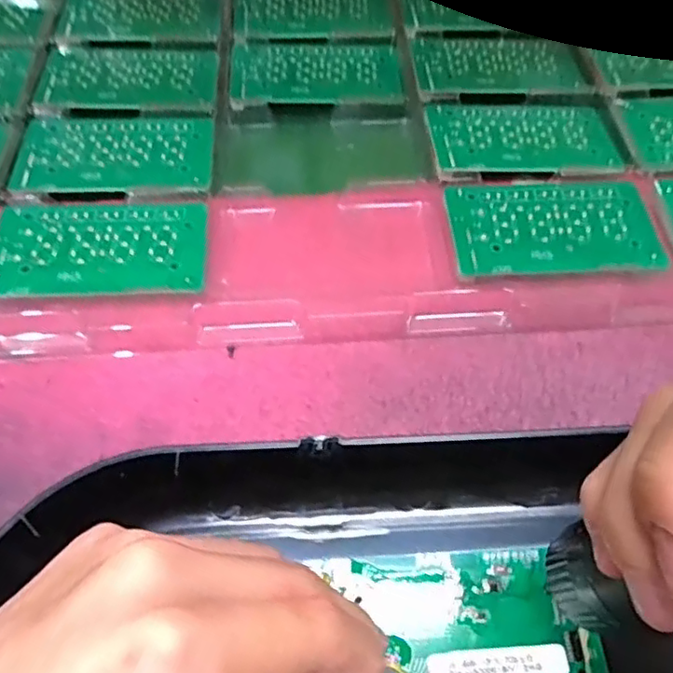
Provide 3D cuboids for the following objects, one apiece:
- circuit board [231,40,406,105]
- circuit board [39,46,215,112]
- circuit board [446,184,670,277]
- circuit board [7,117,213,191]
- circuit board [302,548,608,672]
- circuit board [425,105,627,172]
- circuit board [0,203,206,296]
[{"bbox_3d":[-0.013,-0.172,0.394,0.106,0.004,0.060,-3,60,-2],"label":"circuit board"},{"bbox_3d":[-0.128,-0.163,0.387,0.102,0.004,0.059,-1,60,-1],"label":"circuit board"},{"bbox_3d":[0.113,-0.056,0.321,0.104,0.006,0.060,-1,60,-1],"label":"circuit board"},{"bbox_3d":[-0.124,-0.103,0.346,0.104,0.005,0.058,-3,60,-2],"label":"circuit board"},{"bbox_3d":[0.044,0.108,0.221,0.099,0.006,0.059,-2,60,-2],"label":"circuit board"},{"bbox_3d":[0.108,-0.116,0.356,0.104,0.004,0.057,-1,55,-4],"label":"circuit board"},{"bbox_3d":[-0.120,-0.046,0.310,0.104,0.006,0.057,-1,60,-1],"label":"circuit board"}]

